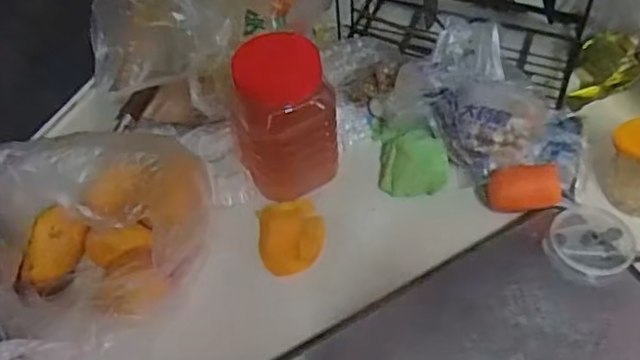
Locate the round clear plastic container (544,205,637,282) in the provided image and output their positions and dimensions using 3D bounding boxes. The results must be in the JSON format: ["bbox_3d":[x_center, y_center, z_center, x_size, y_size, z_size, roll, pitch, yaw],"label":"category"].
[{"bbox_3d":[0.276,0.061,0.640,0.087,0.018,0.078,-18,53,-9],"label":"round clear plastic container"}]

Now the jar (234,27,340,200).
[{"bbox_3d":[-0.034,-0.067,0.689,0.100,0.166,0.085,0,53,5],"label":"jar"}]

